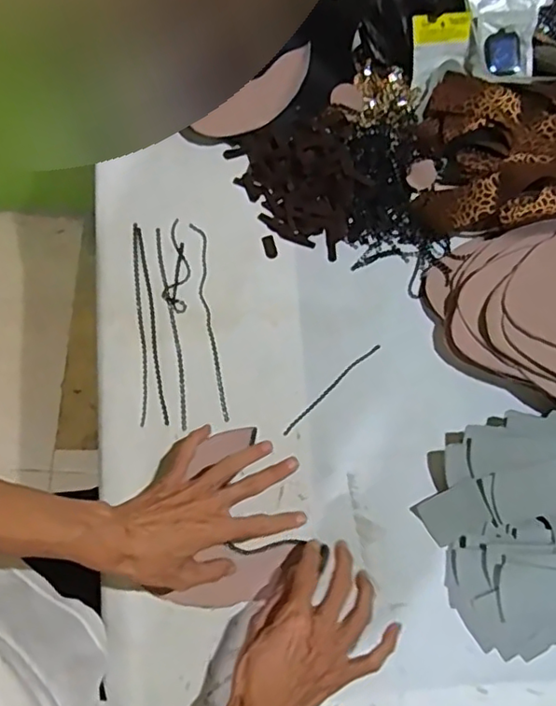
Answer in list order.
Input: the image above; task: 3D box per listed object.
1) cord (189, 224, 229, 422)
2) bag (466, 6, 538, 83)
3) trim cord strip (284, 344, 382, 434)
[{"bbox_3d":[-0.074,-0.037,0.648,0.015,0.004,0.225,-5,76,-16],"label":"cord"},{"bbox_3d":[0.270,-0.369,0.710,0.074,0.029,0.092,9,74,1],"label":"bag"},{"bbox_3d":[0.058,0.038,0.637,0.143,0.004,0.008,-42,79,-12],"label":"trim cord strip"}]

